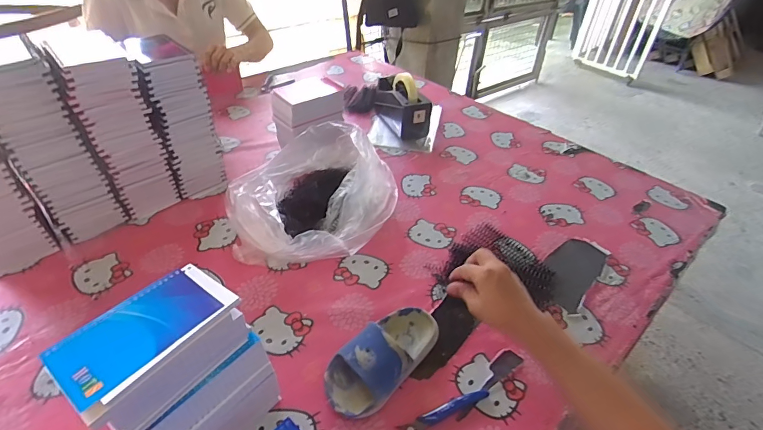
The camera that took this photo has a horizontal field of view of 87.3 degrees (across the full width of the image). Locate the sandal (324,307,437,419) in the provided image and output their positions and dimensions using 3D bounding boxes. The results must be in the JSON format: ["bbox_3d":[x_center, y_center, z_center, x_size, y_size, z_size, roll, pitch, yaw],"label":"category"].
[{"bbox_3d":[0.006,0.174,0.512,0.081,0.059,0.172,33,48,31],"label":"sandal"}]

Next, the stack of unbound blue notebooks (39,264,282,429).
[{"bbox_3d":[-0.206,0.173,0.414,0.116,0.171,0.148,28,45,27],"label":"stack of unbound blue notebooks"}]

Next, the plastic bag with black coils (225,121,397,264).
[{"bbox_3d":[-0.120,-0.046,0.716,0.275,0.134,0.271,4,40,0],"label":"plastic bag with black coils"}]

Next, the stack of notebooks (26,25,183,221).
[{"bbox_3d":[-0.450,-0.148,0.680,0.095,0.280,0.137,-29,50,-33],"label":"stack of notebooks"}]

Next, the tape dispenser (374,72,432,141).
[{"bbox_3d":[0.052,-0.284,1.016,0.081,0.126,0.200,-13,42,-19],"label":"tape dispenser"}]

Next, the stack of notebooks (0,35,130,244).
[{"bbox_3d":[-0.528,-0.116,0.635,0.100,0.292,0.131,-29,50,-33],"label":"stack of notebooks"}]

